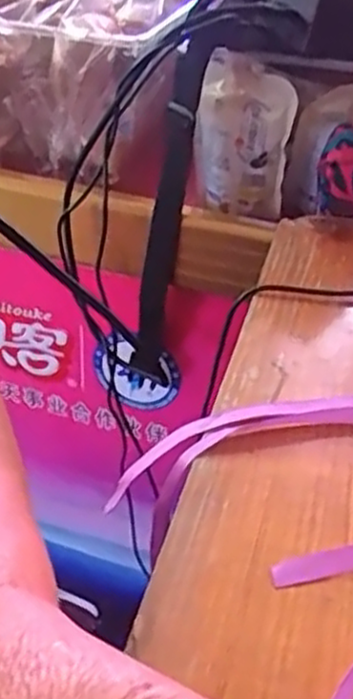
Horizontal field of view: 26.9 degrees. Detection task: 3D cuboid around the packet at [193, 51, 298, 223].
[{"bbox_3d":[0.054,-0.171,0.598,0.073,0.120,0.027,29,43,30],"label":"packet"}]

